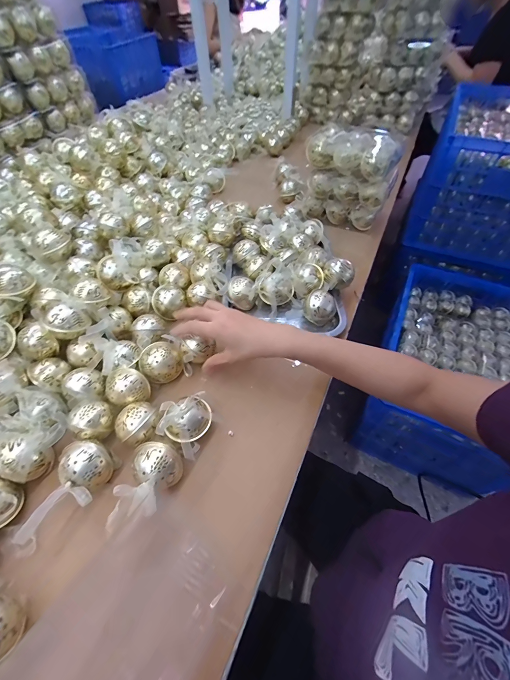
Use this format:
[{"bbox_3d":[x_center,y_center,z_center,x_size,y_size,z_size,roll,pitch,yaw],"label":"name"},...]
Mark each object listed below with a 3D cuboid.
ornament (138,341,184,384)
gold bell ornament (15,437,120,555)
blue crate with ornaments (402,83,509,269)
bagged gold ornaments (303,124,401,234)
[{"bbox_3d":[-0.136,0.034,0.425,0.058,0.048,0.046,-26,57,-18],"label":"ornament"},{"bbox_3d":[-0.196,0.164,0.318,0.048,0.066,0.108,1,53,2],"label":"gold bell ornament"},{"bbox_3d":[0.966,-0.708,1.202,0.452,0.397,0.699,20,56,16],"label":"blue crate with ornaments"},{"bbox_3d":[0.196,-0.343,0.628,0.187,0.158,0.093,24,57,18],"label":"bagged gold ornaments"}]

